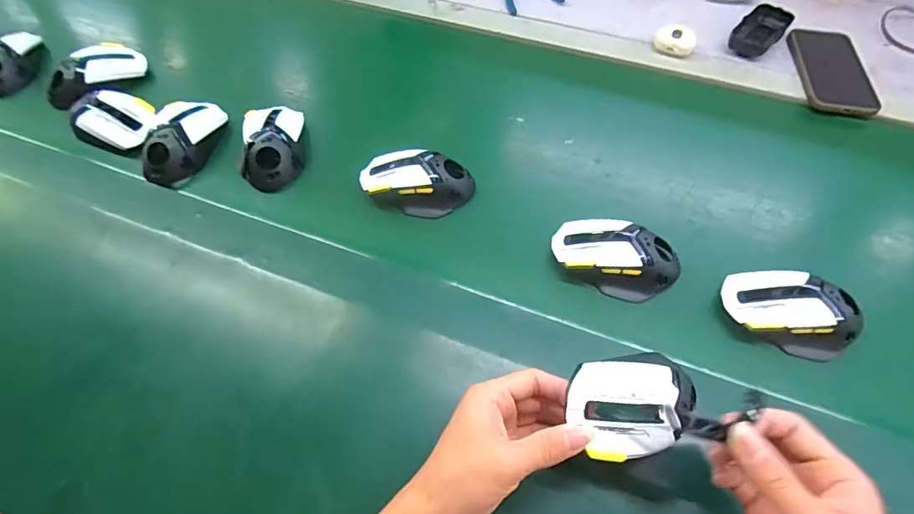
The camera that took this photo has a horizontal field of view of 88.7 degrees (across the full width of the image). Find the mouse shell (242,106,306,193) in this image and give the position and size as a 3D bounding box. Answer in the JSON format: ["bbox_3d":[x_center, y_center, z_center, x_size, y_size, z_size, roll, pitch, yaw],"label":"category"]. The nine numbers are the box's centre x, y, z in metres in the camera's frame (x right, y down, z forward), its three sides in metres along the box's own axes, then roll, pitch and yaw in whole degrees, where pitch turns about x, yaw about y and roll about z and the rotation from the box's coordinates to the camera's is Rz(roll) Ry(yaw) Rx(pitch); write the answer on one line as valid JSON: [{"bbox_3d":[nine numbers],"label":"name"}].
[{"bbox_3d":[-0.209,-0.129,0.532,0.064,0.038,0.106,-5,57,-4],"label":"mouse shell"}]

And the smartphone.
[{"bbox_3d":[0.487,-0.243,0.607,0.081,0.010,0.159,5,57,3],"label":"smartphone"}]

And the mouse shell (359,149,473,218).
[{"bbox_3d":[-0.043,-0.082,0.500,0.115,0.039,0.059,8,57,4],"label":"mouse shell"}]

